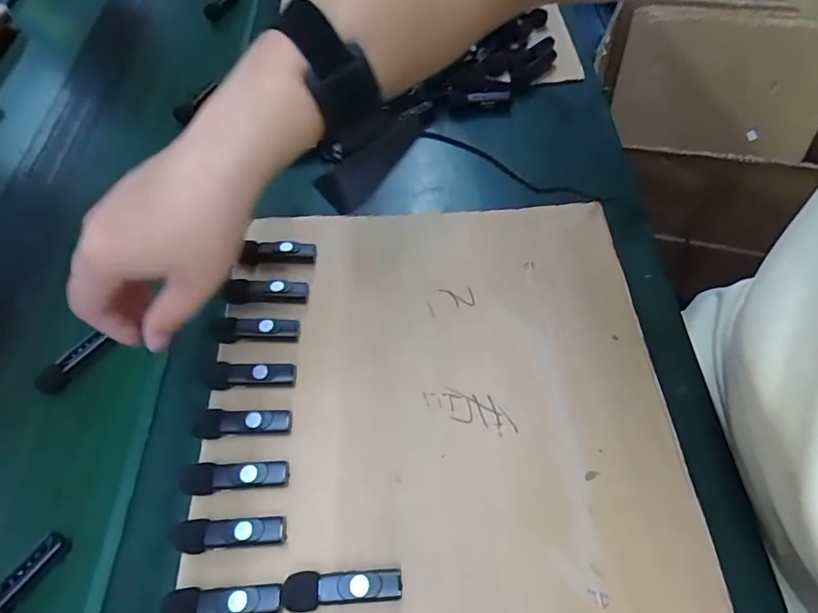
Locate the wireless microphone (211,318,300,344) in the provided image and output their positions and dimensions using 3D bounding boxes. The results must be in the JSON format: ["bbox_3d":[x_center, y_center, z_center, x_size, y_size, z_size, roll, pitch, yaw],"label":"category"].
[{"bbox_3d":[-0.112,0.017,0.367,0.062,0.015,0.016,-4,59,1],"label":"wireless microphone"}]

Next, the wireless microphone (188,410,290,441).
[{"bbox_3d":[-0.111,0.076,0.330,0.065,0.010,0.018,-5,59,0],"label":"wireless microphone"}]

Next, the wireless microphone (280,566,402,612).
[{"bbox_3d":[-0.038,0.156,0.277,0.066,0.011,0.018,-5,59,0],"label":"wireless microphone"}]

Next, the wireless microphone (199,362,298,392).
[{"bbox_3d":[-0.114,0.048,0.348,0.070,0.009,0.019,1,59,4],"label":"wireless microphone"}]

